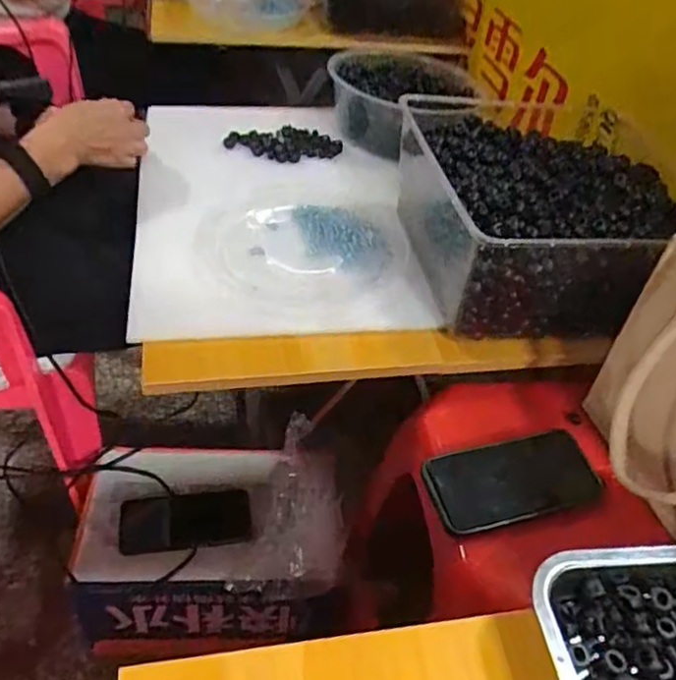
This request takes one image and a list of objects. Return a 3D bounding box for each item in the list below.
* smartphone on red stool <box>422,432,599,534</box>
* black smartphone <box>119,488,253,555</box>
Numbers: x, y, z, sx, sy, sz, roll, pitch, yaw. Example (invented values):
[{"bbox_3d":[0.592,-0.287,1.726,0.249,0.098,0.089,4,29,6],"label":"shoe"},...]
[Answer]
[{"bbox_3d":[0.162,0.128,0.591,0.161,0.011,0.071,-11,64,-15],"label":"smartphone on red stool"},{"bbox_3d":[-0.197,0.233,0.837,0.161,0.012,0.081,-4,45,-12],"label":"black smartphone"}]

